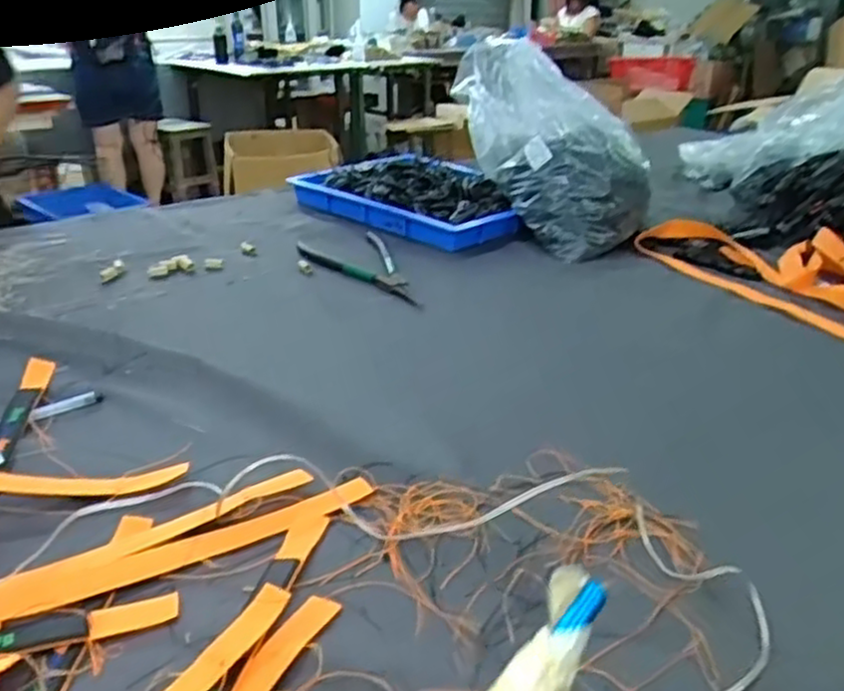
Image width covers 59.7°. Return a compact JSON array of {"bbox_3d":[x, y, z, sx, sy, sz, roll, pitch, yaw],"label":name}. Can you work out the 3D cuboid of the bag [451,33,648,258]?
[{"bbox_3d":[0.182,-0.298,1.056,0.158,0.139,0.393,-13,60,-27],"label":"bag"}]

